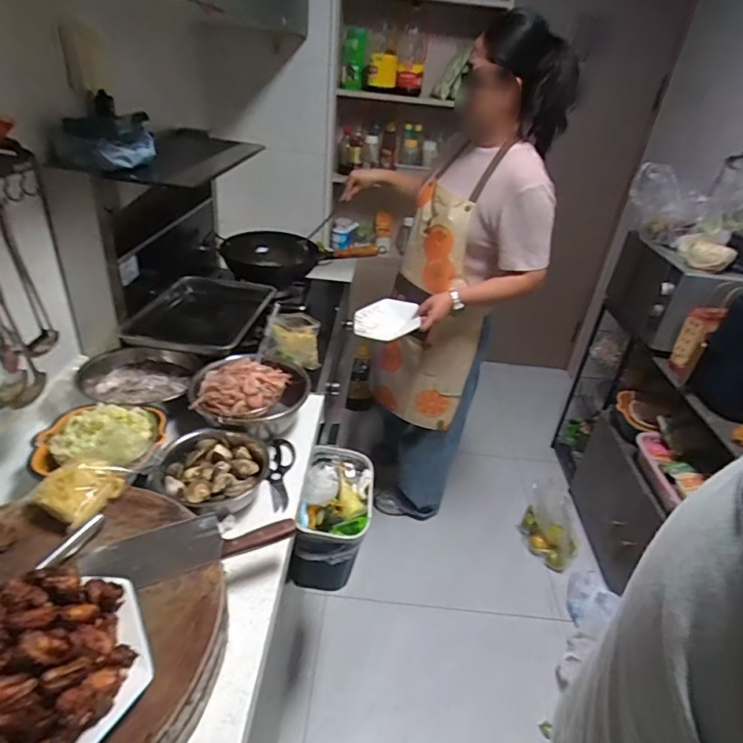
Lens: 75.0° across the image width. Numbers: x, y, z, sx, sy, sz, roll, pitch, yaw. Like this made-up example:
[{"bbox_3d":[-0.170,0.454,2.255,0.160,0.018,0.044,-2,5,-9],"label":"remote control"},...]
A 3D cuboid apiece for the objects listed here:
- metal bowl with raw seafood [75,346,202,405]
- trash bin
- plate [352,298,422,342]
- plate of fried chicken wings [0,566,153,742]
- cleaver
[{"bbox_3d":[-0.547,0.013,1.130,0.252,0.080,0.193,-1,33,-11],"label":"metal bowl with raw seafood"},{"bbox_3d":[-0.085,0.340,1.147,0.160,0.224,0.282,8,32,3],"label":"trash bin"},{"bbox_3d":[0.043,-0.150,1.409,0.194,0.047,0.176,-3,32,3],"label":"plate"},{"bbox_3d":[-0.380,0.314,0.532,0.229,0.089,0.249,4,32,-3],"label":"plate of fried chicken wings"},{"bbox_3d":[-0.273,0.262,0.743,0.288,0.024,0.097,-14,37,-29],"label":"cleaver"}]

